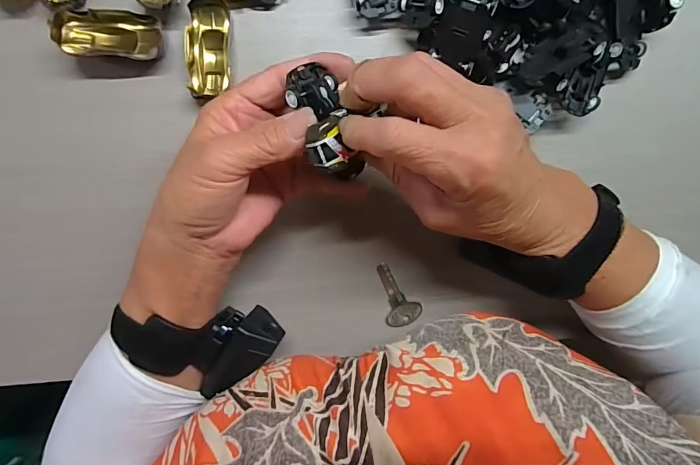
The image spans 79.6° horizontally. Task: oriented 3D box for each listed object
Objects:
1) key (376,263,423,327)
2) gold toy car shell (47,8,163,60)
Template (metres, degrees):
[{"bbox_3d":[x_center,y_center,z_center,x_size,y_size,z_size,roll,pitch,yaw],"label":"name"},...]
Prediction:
[{"bbox_3d":[0.036,0.046,0.324,0.027,0.007,0.050,-21,100,0],"label":"key"},{"bbox_3d":[-0.156,-0.129,0.273,0.060,0.022,0.031,-1,99,-4],"label":"gold toy car shell"}]

